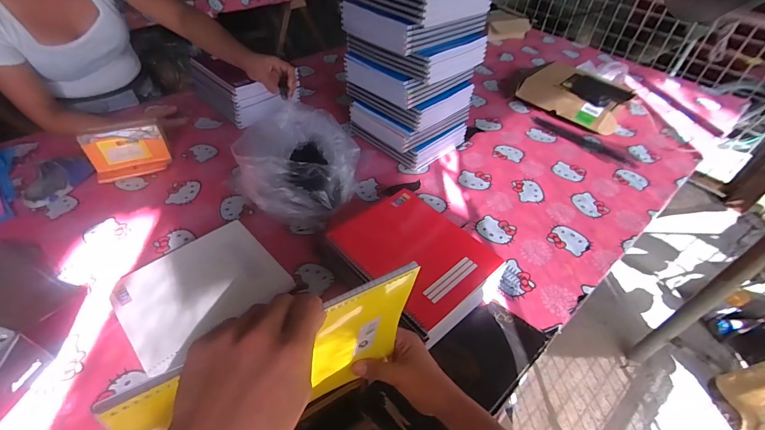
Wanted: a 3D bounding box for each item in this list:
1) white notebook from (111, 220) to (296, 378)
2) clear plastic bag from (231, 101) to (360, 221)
[{"bbox_3d":[-0.314,0.123,0.636,0.201,0.011,0.245,37,55,27],"label":"white notebook"},{"bbox_3d":[-0.179,-0.117,0.824,0.239,0.140,0.272,3,45,1],"label":"clear plastic bag"}]

